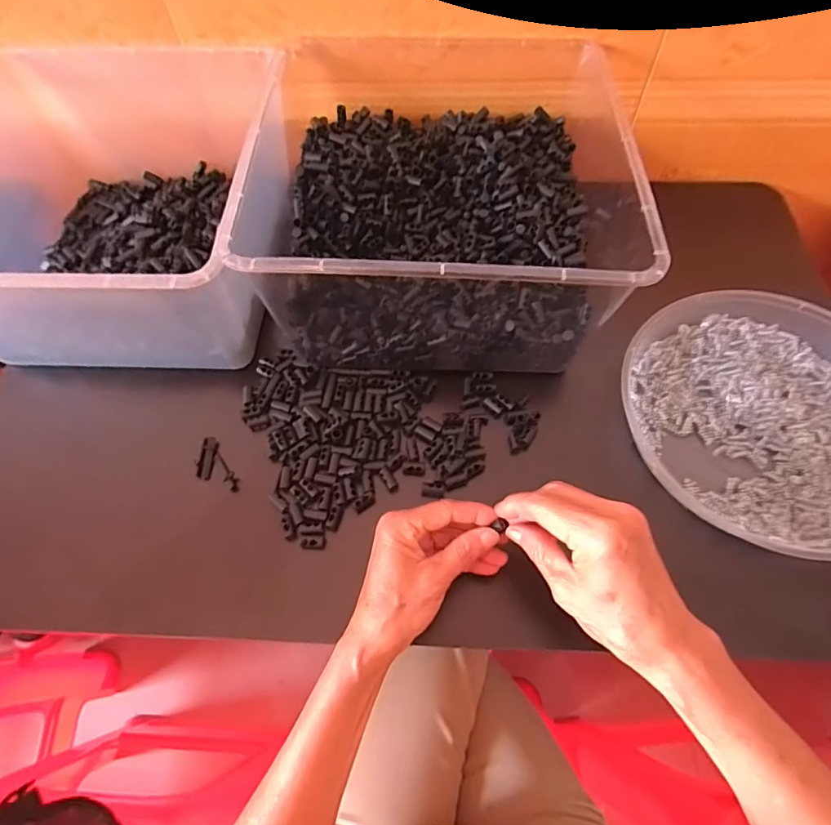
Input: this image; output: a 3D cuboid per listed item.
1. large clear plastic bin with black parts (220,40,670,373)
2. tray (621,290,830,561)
[{"bbox_3d":[0.016,-0.190,0.443,0.348,0.145,0.280,1,62,2],"label":"large clear plastic bin with black parts"},{"bbox_3d":[0.288,-0.001,0.397,0.208,0.038,0.227,-1,62,1],"label":"tray"}]

